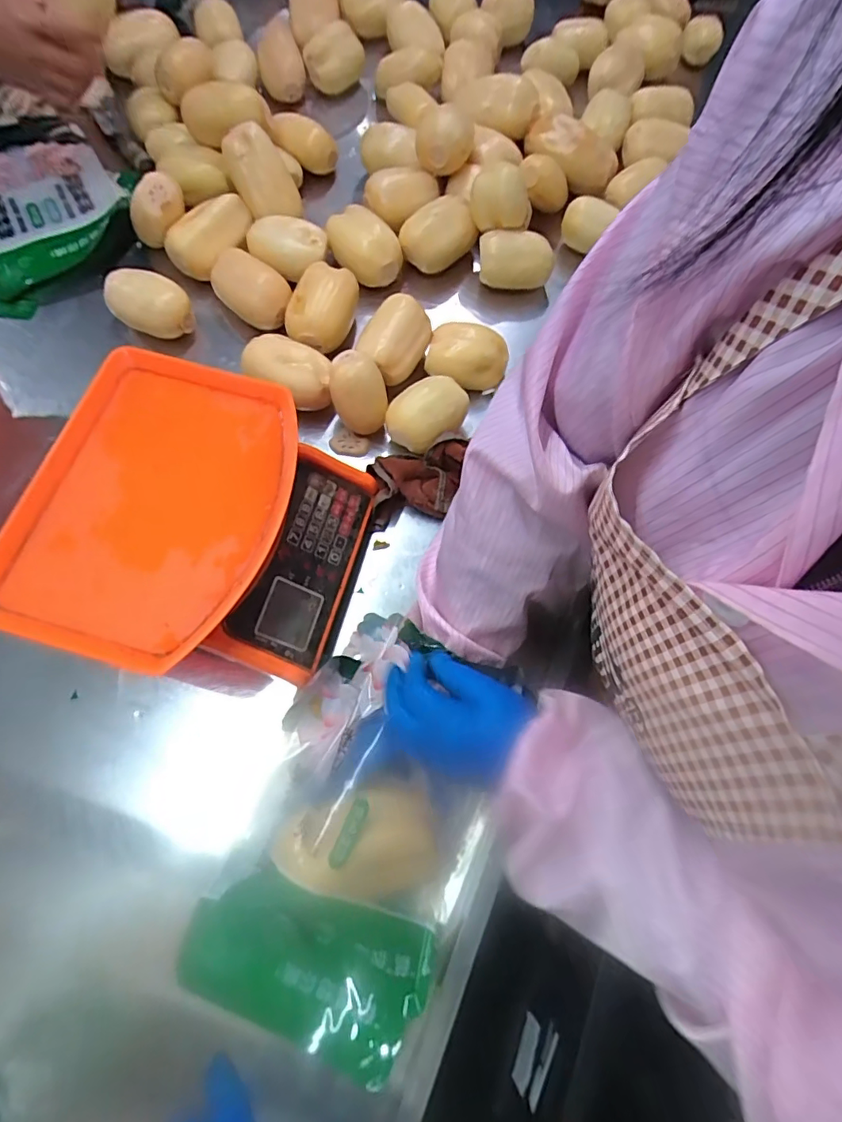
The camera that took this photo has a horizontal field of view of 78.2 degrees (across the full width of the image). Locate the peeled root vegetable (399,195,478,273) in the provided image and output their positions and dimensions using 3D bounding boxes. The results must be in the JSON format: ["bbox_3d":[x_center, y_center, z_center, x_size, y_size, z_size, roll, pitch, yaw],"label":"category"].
[{"bbox_3d":[0.022,-0.445,0.703,0.101,0.054,0.067,-14,72,-7],"label":"peeled root vegetable"}]

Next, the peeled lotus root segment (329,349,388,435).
[{"bbox_3d":[-0.071,-0.193,0.605,0.062,0.086,0.068,-5,71,-4],"label":"peeled lotus root segment"}]

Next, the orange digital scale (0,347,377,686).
[{"bbox_3d":[-0.211,-0.034,0.511,0.286,0.108,0.290,14,71,3],"label":"orange digital scale"}]

